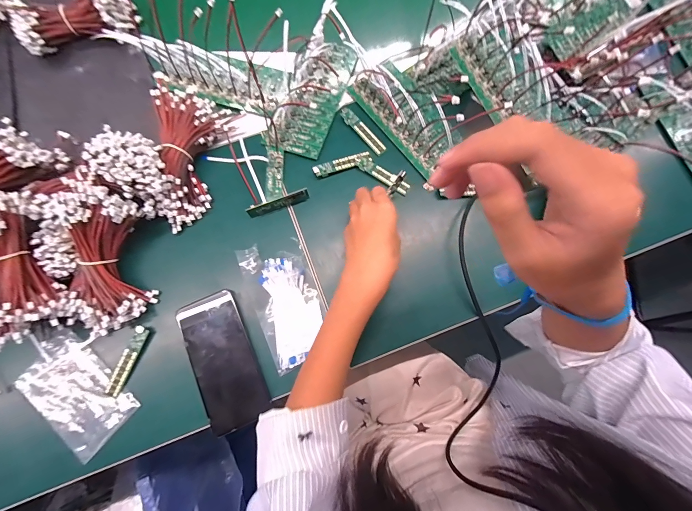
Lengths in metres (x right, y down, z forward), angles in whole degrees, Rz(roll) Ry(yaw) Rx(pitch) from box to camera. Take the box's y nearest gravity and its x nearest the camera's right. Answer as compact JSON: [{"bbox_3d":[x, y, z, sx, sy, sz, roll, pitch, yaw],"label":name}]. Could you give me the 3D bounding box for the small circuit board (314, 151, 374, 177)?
[{"bbox_3d":[-0.005,-0.128,0.427,0.082,0.007,0.018,-19,77,-4],"label":"small circuit board"}]

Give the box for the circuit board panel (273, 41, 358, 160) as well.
[{"bbox_3d":[-0.044,-0.241,0.442,0.077,0.026,0.196,20,78,5],"label":"circuit board panel"}]

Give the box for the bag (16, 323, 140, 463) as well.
[{"bbox_3d":[-0.323,0.155,0.362,0.151,0.008,0.080,40,80,9],"label":"bag"}]

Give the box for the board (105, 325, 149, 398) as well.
[{"bbox_3d":[-0.261,0.126,0.365,0.015,0.008,0.083,20,78,5],"label":"board"}]

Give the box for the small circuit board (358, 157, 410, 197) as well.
[{"bbox_3d":[0.052,-0.110,0.420,0.076,0.004,0.020,34,79,5],"label":"small circuit board"}]

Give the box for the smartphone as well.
[{"bbox_3d":[-0.147,0.123,0.365,0.071,0.014,0.153,-24,78,-5],"label":"smartphone"}]

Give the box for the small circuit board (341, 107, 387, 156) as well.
[{"bbox_3d":[0.025,-0.179,0.438,0.018,0.009,0.083,-42,80,-8],"label":"small circuit board"}]

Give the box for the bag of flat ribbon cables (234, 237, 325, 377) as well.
[{"bbox_3d":[-0.073,0.057,0.376,0.078,0.025,0.152,-20,77,-4],"label":"bag of flat ribbon cables"}]

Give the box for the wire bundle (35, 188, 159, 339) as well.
[{"bbox_3d":[-0.296,0.003,0.362,0.098,0.042,0.168,-10,95,-2],"label":"wire bundle"}]

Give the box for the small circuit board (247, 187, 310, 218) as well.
[{"bbox_3d":[-0.090,-0.069,0.410,0.083,0.018,0.010,-20,77,-4],"label":"small circuit board"}]

